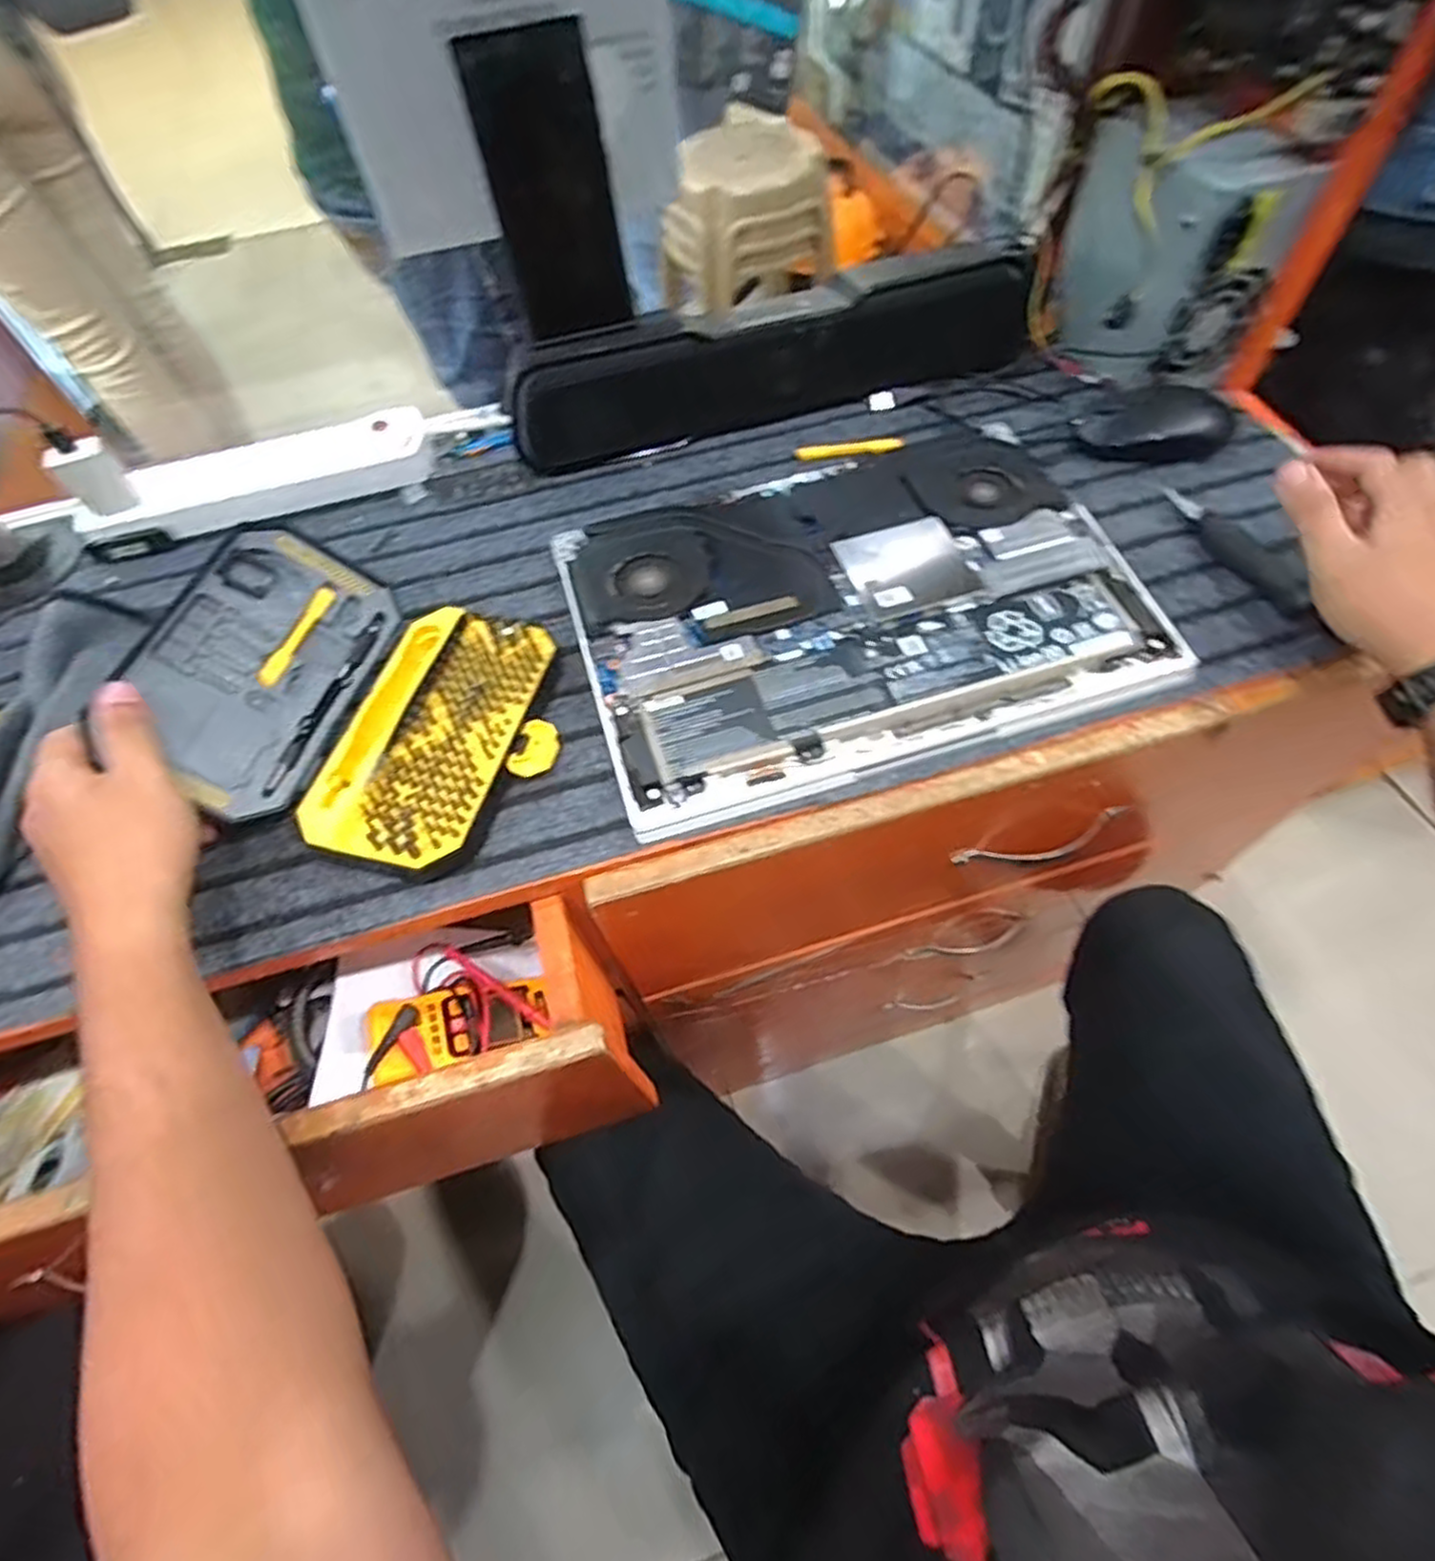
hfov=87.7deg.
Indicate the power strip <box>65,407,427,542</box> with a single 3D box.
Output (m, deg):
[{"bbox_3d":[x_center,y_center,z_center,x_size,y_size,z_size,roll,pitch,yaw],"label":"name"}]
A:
[{"bbox_3d":[-0.361,-0.243,0.599,0.256,0.030,0.067,-15,58,-5],"label":"power strip"}]

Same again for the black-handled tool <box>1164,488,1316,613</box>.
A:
[{"bbox_3d":[0.353,-0.159,0.509,0.022,0.021,0.125,-15,58,-5],"label":"black-handled tool"}]

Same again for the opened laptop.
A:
[{"bbox_3d":[0.088,-0.121,0.501,0.351,0.029,0.249,-16,58,-5],"label":"opened laptop"}]

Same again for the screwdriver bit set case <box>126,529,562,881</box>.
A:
[{"bbox_3d":[-0.213,-0.055,0.444,0.205,0.076,0.179,11,60,11],"label":"screwdriver bit set case"}]

